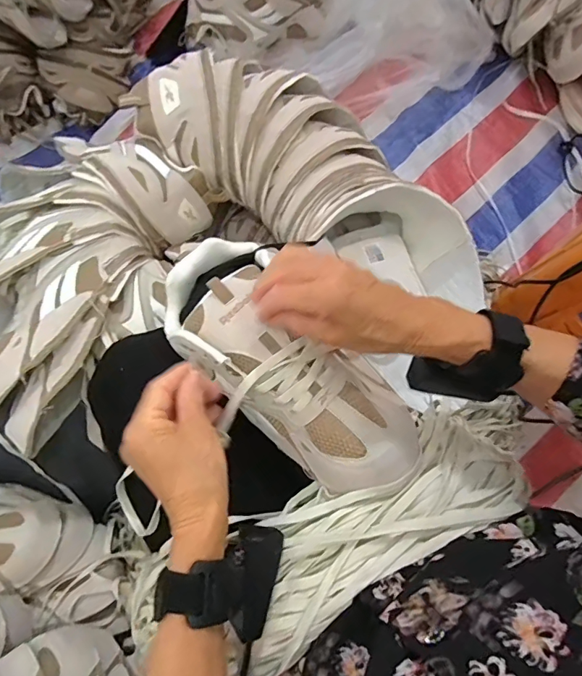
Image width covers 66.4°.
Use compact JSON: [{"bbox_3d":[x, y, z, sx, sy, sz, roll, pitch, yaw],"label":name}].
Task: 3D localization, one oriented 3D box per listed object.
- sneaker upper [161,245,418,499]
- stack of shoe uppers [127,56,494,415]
[{"bbox_3d":[-0.003,0.019,0.392,0.265,0.057,0.120,44,79,11],"label":"sneaker upper"},{"bbox_3d":[0.042,-0.199,0.546,0.447,0.120,0.193,30,77,7],"label":"stack of shoe uppers"}]

